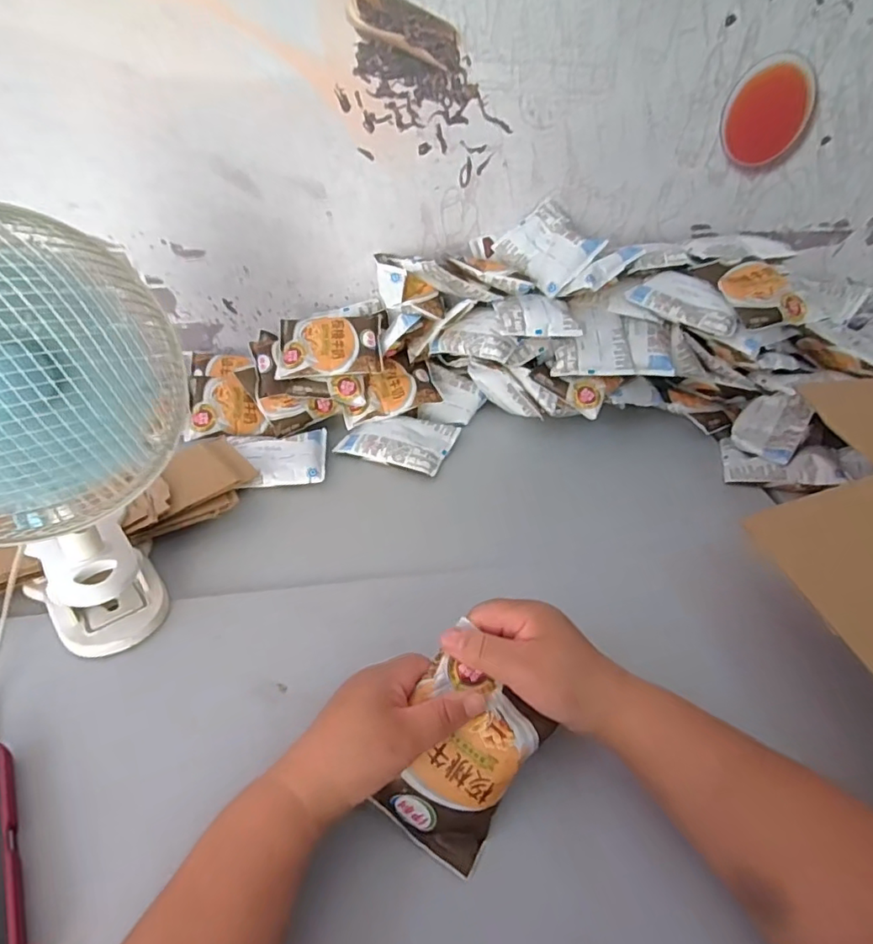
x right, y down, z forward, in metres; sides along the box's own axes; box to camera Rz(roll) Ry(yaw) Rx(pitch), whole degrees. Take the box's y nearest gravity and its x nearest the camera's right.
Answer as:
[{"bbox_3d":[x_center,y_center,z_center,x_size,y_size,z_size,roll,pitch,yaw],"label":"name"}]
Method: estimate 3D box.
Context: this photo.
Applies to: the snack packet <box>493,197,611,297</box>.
[{"bbox_3d":[0.146,-0.293,0.723,0.098,0.020,0.119,-41,62,9],"label":"snack packet"}]

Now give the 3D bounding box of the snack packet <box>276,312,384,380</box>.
[{"bbox_3d":[-0.134,-0.160,0.706,0.128,0.017,0.089,-4,66,-6],"label":"snack packet"}]

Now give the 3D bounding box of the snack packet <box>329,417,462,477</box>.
[{"bbox_3d":[-0.048,-0.043,0.703,0.126,0.021,0.098,14,41,16],"label":"snack packet"}]

